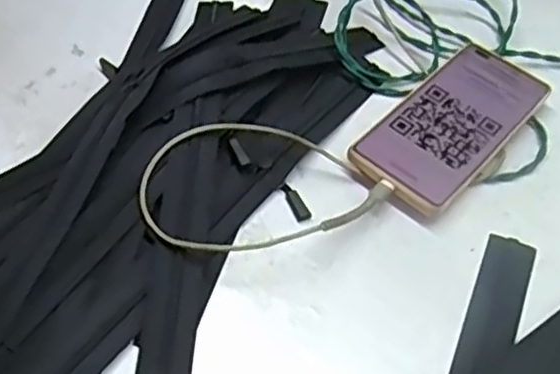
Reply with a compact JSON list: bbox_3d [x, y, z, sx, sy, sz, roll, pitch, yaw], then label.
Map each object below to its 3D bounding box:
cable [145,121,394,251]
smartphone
[{"bbox_3d":[-0.009,-0.004,0.447,0.163,0.036,0.096,-7,51,-9],"label":"cable"},{"bbox_3d":[0.127,-0.046,0.503,0.077,0.019,0.169,36,57,23],"label":"smartphone"}]

